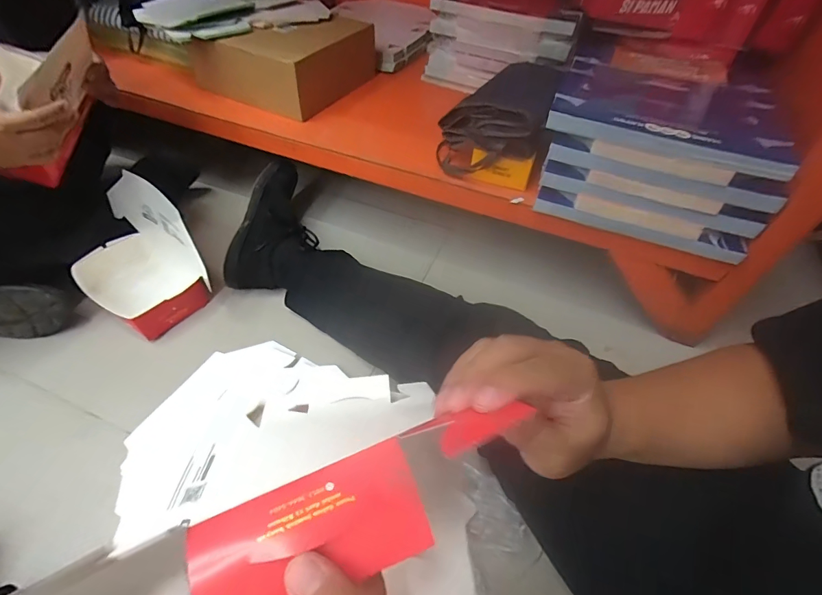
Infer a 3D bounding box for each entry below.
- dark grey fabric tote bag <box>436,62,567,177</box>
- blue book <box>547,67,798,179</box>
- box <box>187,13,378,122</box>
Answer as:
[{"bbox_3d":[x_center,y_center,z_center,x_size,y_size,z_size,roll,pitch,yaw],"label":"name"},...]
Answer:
[{"bbox_3d":[0.156,-0.316,0.694,0.158,0.120,0.278,21,51,13],"label":"dark grey fabric tote bag"},{"bbox_3d":[0.357,-0.267,0.577,0.289,0.024,0.252,19,51,11],"label":"blue book"},{"bbox_3d":[-0.239,-0.476,0.813,0.240,0.100,0.264,27,53,18],"label":"box"}]

